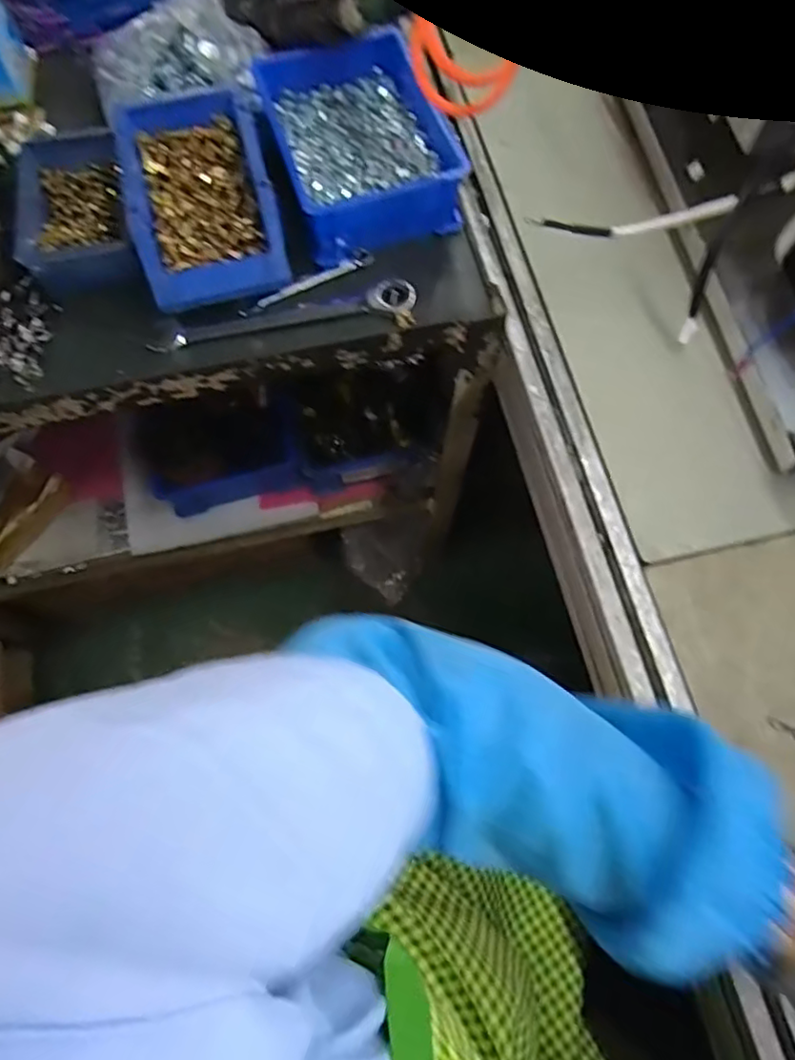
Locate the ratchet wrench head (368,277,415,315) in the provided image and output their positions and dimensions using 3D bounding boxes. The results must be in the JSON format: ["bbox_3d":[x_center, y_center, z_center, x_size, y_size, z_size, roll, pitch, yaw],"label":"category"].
[{"bbox_3d":[-0.005,-0.206,0.542,0.040,0.012,0.032,18,71,7],"label":"ratchet wrench head"}]

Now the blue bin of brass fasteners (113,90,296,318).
[{"bbox_3d":[-0.169,-0.288,0.535,0.117,0.068,0.185,-14,70,-5],"label":"blue bin of brass fasteners"}]

